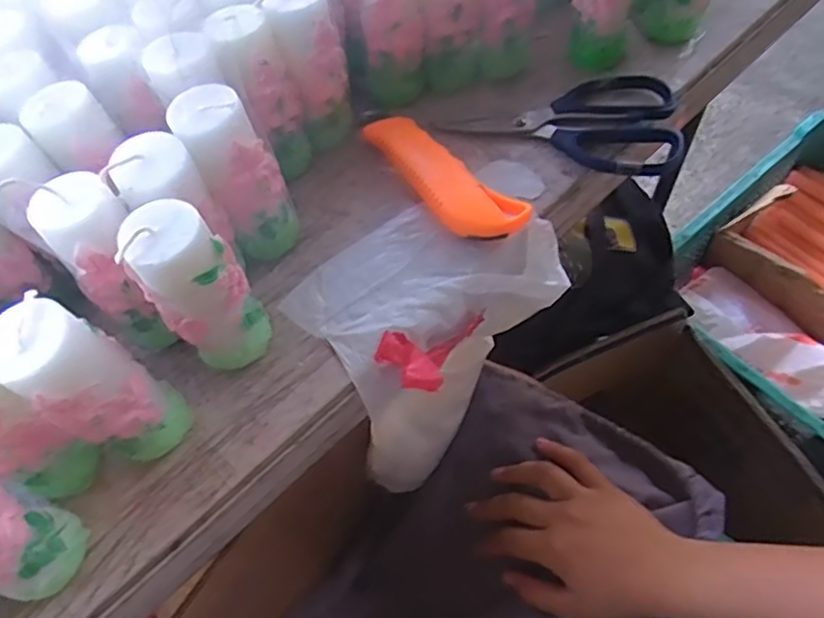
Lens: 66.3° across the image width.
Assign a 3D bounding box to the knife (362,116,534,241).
[{"bbox_3d":[0.017,-0.085,0.406,0.037,0.017,0.126,-40,65,-20],"label":"knife"}]

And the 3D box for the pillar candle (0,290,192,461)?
[{"bbox_3d":[-0.146,0.036,0.294,0.044,0.097,0.044,29,64,19],"label":"pillar candle"}]

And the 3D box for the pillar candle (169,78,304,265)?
[{"bbox_3d":[-0.095,-0.074,0.354,0.045,0.098,0.042,-22,60,-11],"label":"pillar candle"}]

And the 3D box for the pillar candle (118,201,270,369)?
[{"bbox_3d":[-0.104,-0.007,0.317,0.044,0.101,0.035,-22,60,-11],"label":"pillar candle"}]

